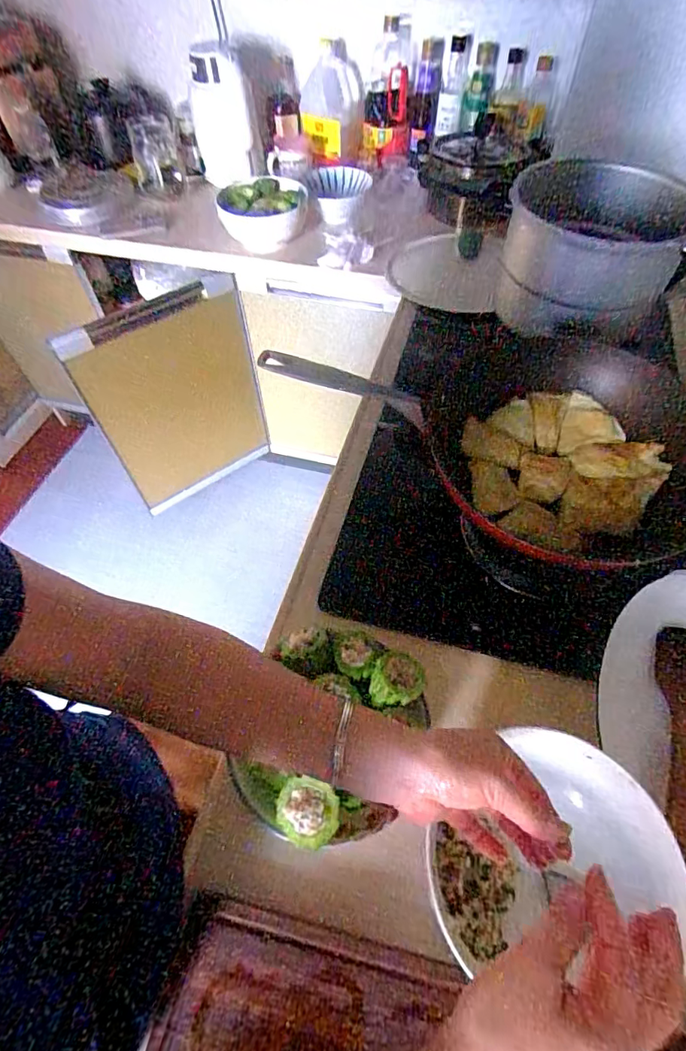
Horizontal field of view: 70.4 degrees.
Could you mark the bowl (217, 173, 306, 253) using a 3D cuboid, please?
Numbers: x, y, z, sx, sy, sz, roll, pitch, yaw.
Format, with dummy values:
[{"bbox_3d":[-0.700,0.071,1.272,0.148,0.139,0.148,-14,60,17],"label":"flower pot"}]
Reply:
[{"bbox_3d":[-0.171,-0.680,1.058,0.181,0.083,0.184,-1,56,1],"label":"bowl"}]

